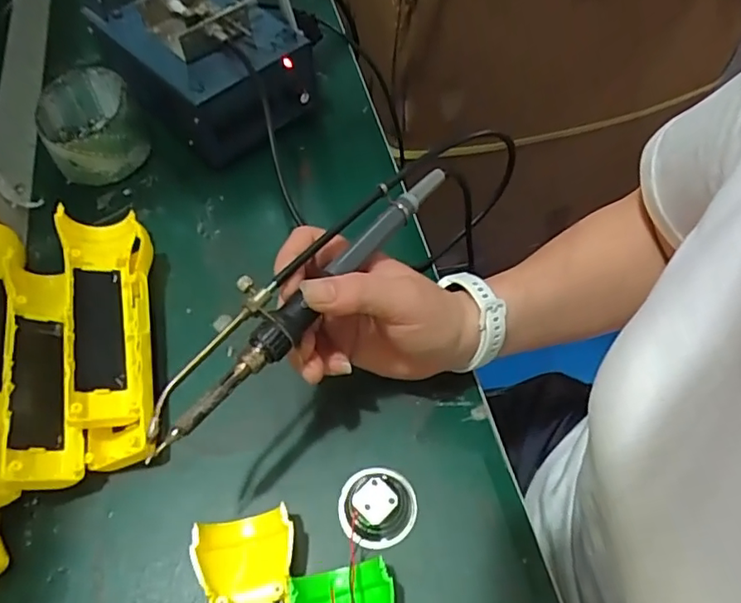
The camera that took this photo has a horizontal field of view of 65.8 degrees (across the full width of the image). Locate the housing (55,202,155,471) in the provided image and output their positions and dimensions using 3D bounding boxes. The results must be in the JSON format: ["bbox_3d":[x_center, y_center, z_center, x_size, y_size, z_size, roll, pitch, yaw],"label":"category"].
[{"bbox_3d":[-0.169,0.015,0.384,0.056,0.038,0.194,-15,59,-7],"label":"housing"}]

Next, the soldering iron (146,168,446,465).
[{"bbox_3d":[-0.034,-0.010,0.297,0.033,0.020,0.206,35,65,20],"label":"soldering iron"}]

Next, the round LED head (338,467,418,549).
[{"bbox_3d":[0.004,0.114,0.324,0.044,0.024,0.043,-1,59,1],"label":"round LED head"}]

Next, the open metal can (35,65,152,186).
[{"bbox_3d":[-0.231,-0.146,0.478,0.073,0.048,0.085,-24,61,-12],"label":"open metal can"}]

